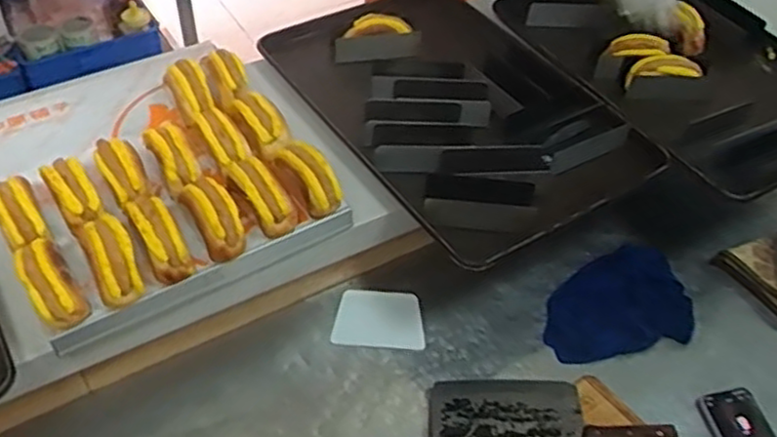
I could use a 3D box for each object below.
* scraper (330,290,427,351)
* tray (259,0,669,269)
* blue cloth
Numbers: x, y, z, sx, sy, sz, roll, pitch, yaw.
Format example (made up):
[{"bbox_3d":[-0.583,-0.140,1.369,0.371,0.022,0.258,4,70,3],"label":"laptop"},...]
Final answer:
[{"bbox_3d":[-0.012,0.144,1.039,0.128,0.005,0.100,4,44,1],"label":"scraper"},{"bbox_3d":[0.091,-0.192,1.148,0.388,0.062,0.612,-28,56,-26],"label":"tray"},{"bbox_3d":[0.337,0.125,1.082,0.227,0.024,0.170,-8,49,-12],"label":"blue cloth"}]

